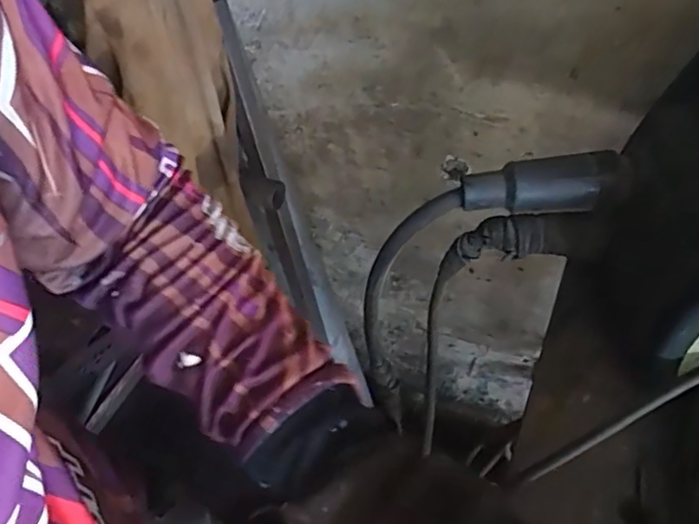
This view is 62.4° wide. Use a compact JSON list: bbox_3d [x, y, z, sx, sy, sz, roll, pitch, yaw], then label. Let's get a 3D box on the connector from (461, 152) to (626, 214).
[{"bbox_3d":[0.122,-0.050,0.370,0.098,0.027,0.030,-1,51,1],"label":"connector"}]

